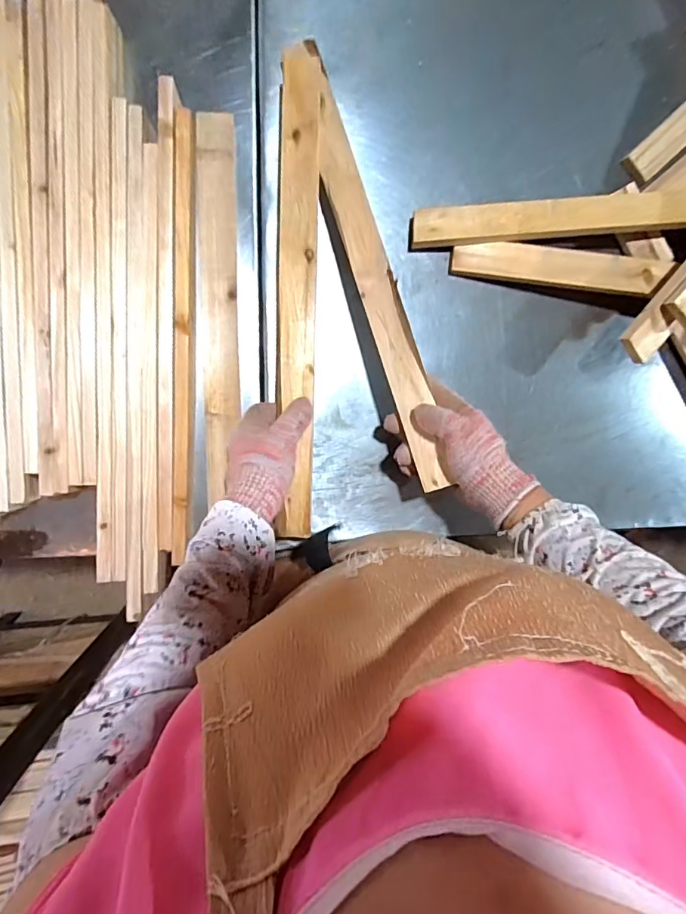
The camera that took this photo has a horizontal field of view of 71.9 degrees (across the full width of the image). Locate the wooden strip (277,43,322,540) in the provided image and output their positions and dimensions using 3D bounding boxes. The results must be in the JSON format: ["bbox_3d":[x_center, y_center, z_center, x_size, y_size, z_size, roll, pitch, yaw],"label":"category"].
[{"bbox_3d":[-0.047,-0.170,0.503,0.041,0.014,0.507,0,92,-5],"label":"wooden strip"}]

